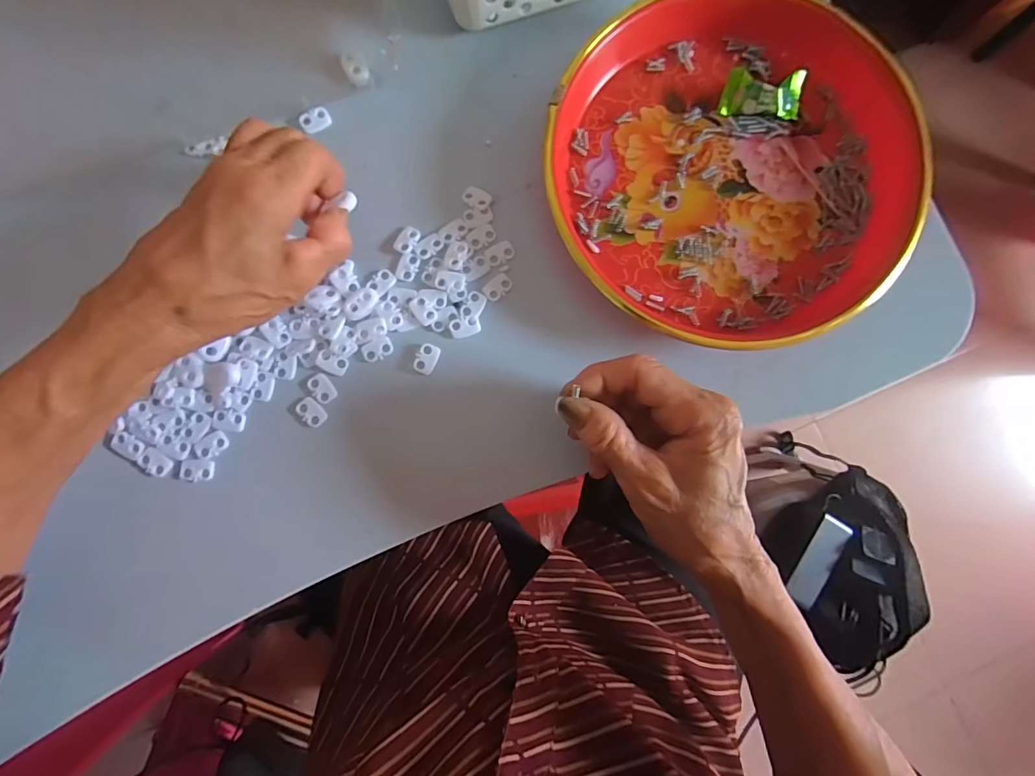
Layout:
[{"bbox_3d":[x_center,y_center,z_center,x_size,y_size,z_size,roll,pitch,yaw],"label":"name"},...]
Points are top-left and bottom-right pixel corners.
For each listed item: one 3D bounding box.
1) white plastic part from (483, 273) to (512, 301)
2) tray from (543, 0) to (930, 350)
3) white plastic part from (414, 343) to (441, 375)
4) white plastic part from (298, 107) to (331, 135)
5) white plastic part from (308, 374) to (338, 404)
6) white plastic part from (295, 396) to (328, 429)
[{"bbox_3d":[-0.013,-0.063,0.284,0.018,0.004,0.012,-44,88,-5],"label":"white plastic part"},{"bbox_3d":[0.133,-0.140,0.277,0.221,0.033,0.227,36,85,1],"label":"tray"},{"bbox_3d":[-0.055,-0.018,0.278,0.013,0.004,0.018,25,84,0],"label":"white plastic part"},{"bbox_3d":[-0.129,-0.171,0.291,0.019,0.004,0.015,-36,87,-5],"label":"white plastic part"},{"bbox_3d":[-0.118,0.000,0.274,0.013,0.004,0.019,-37,87,-5],"label":"white plastic part"},{"bbox_3d":[-0.124,0.015,0.272,0.019,0.004,0.013,40,85,2],"label":"white plastic part"}]

